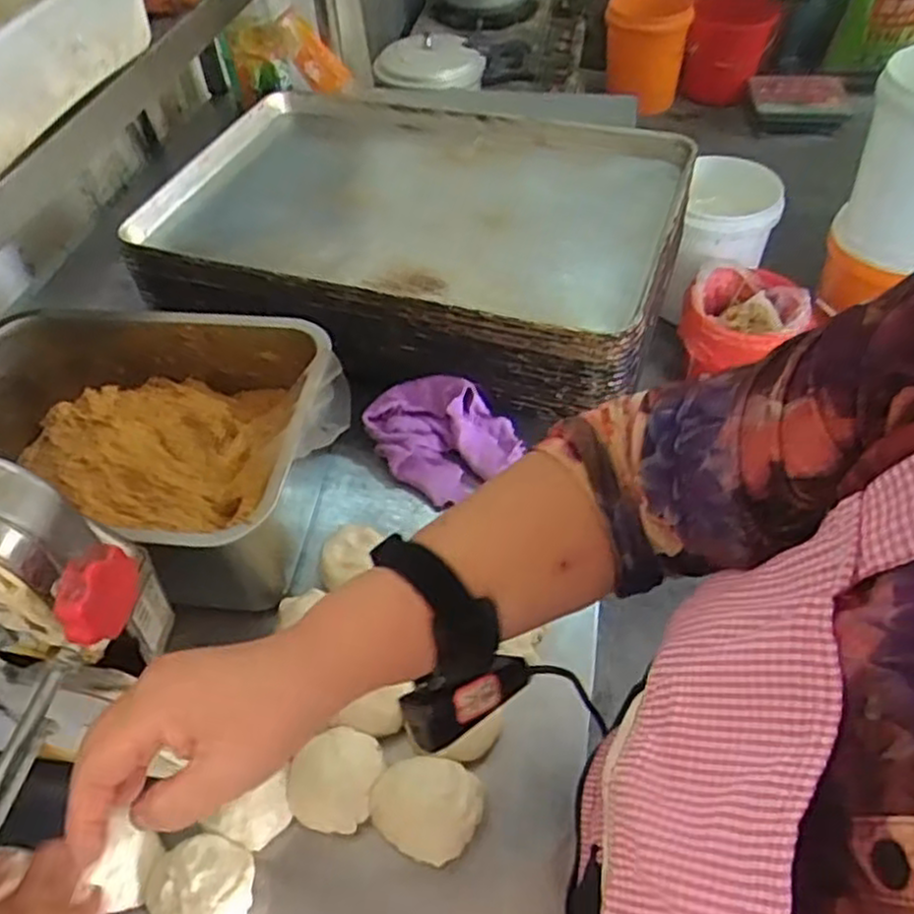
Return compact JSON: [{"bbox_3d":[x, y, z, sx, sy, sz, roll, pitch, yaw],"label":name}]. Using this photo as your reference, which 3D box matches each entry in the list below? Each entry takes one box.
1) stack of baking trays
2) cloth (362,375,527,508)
[{"bbox_3d":[-0.040,-0.282,0.930,0.606,0.114,0.447,17,53,18],"label":"stack of baking trays"},{"bbox_3d":[-0.017,-0.028,0.785,0.135,0.059,0.123,30,57,27],"label":"cloth"}]

